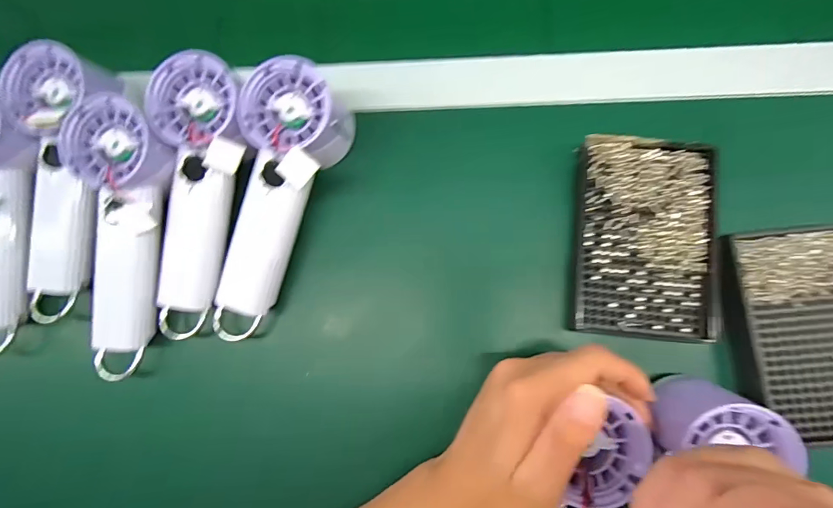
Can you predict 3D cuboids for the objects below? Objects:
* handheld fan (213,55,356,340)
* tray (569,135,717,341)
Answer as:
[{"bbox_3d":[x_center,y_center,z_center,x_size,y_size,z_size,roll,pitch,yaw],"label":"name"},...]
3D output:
[{"bbox_3d":[-0.101,-0.034,0.316,0.063,0.063,0.198,17,96,7],"label":"handheld fan"},{"bbox_3d":[0.158,-0.012,0.300,0.091,0.009,0.136,6,83,6],"label":"tray"}]

